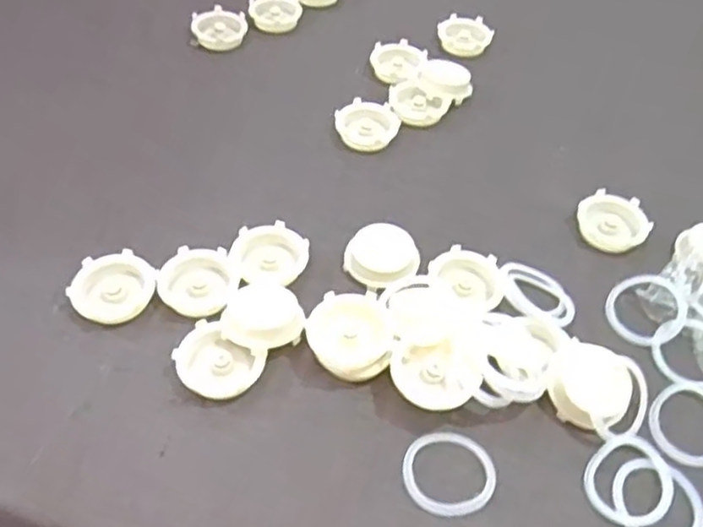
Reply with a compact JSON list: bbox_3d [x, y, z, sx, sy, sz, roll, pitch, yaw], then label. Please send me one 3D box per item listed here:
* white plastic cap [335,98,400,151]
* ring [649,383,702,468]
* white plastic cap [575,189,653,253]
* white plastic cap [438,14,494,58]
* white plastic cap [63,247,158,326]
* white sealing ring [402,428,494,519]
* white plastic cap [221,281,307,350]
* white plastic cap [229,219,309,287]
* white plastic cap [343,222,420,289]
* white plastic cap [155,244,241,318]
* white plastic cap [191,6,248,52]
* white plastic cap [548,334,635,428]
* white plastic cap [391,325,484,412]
[{"bbox_3d":[0.016,-0.131,0.638,0.059,0.012,0.057,2,51,-3],"label":"white plastic cap"},{"bbox_3d":[0.234,0.111,0.466,0.053,0.006,0.063,8,51,2],"label":"ring"},{"bbox_3d":[0.225,-0.037,0.576,0.058,0.010,0.058,2,51,-3],"label":"white plastic cap"},{"bbox_3d":[0.126,-0.253,0.746,0.058,0.017,0.058,2,51,-3],"label":"white plastic cap"},{"bbox_3d":[-0.177,0.018,0.498,0.054,0.016,0.058,2,51,-3],"label":"white plastic cap"},{"bbox_3d":[0.063,0.134,0.432,0.058,0.005,0.058,2,51,-3],"label":"white sealing ring"},{"bbox_3d":[-0.065,0.039,0.479,0.054,0.018,0.057,2,51,-3],"label":"white plastic cap"},{"bbox_3d":[-0.063,-0.006,0.530,0.057,0.017,0.054,2,51,-3],"label":"white plastic cap"},{"bbox_3d":[0.024,-0.006,0.527,0.056,0.017,0.051,2,51,-3],"label":"white plastic cap"},{"bbox_3d":[-0.113,0.013,0.508,0.058,0.016,0.053,2,51,-3],"label":"white plastic cap"},{"bbox_3d":[-0.143,-0.256,0.730,0.056,0.016,0.057,2,51,-3],"label":"white plastic cap"},{"bbox_3d":[0.162,0.086,0.462,0.053,0.026,0.056,2,51,-3],"label":"white plastic cap"},{"bbox_3d":[0.056,0.068,0.447,0.057,0.015,0.059,-4,55,5],"label":"white plastic cap"}]

